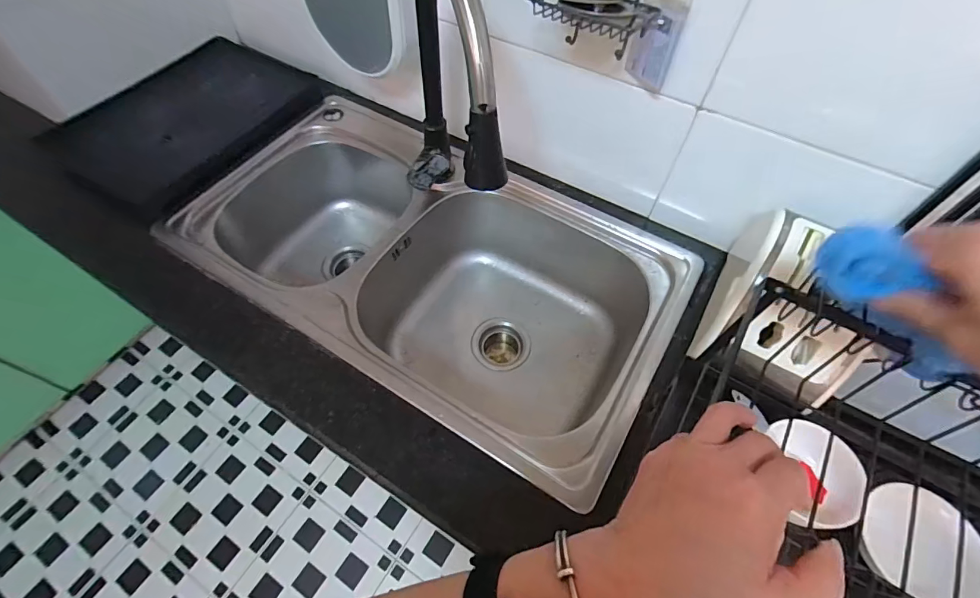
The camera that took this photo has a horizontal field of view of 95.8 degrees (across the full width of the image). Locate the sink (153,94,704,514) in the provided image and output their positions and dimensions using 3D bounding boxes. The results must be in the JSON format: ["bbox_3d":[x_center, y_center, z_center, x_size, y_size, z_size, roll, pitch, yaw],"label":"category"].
[{"bbox_3d":[-0.094,-0.040,0.802,0.784,0.225,0.450,29,62,17],"label":"sink"}]

